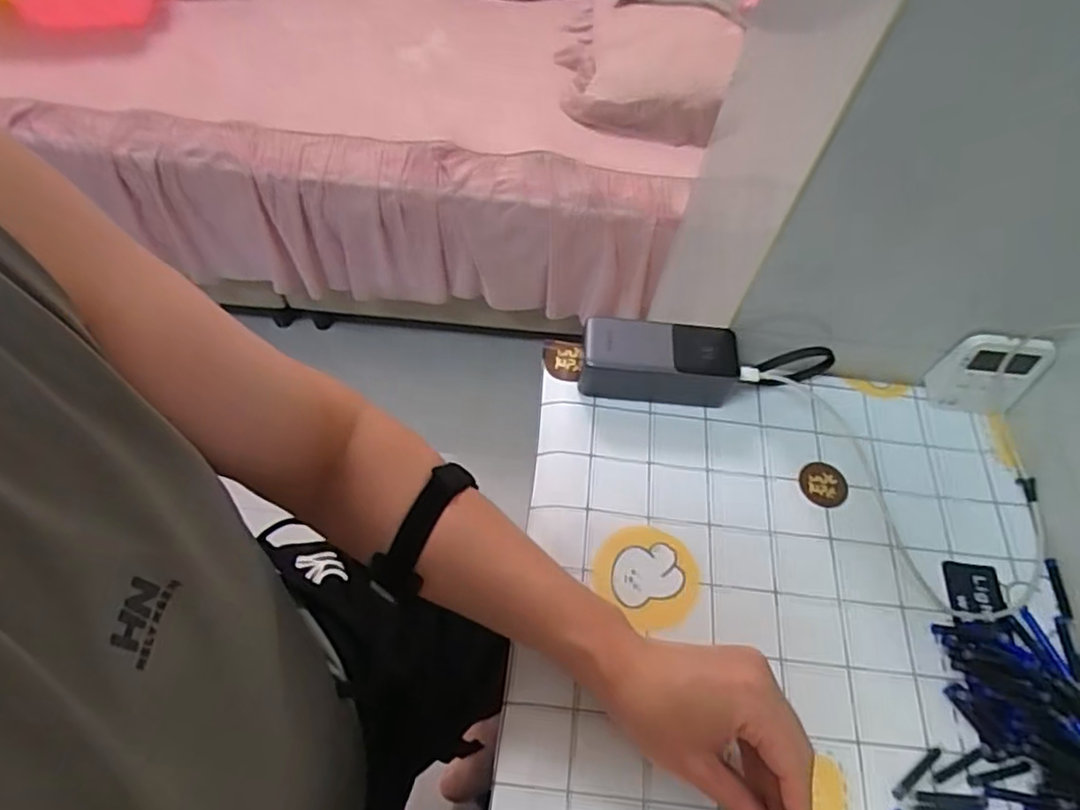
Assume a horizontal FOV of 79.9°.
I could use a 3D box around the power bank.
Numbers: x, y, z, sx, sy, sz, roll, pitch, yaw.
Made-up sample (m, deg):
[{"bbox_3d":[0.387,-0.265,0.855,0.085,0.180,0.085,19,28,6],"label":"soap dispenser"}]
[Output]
[{"bbox_3d":[0.101,-0.038,0.555,0.128,0.057,0.053,4,60,-1],"label":"power bank"}]

